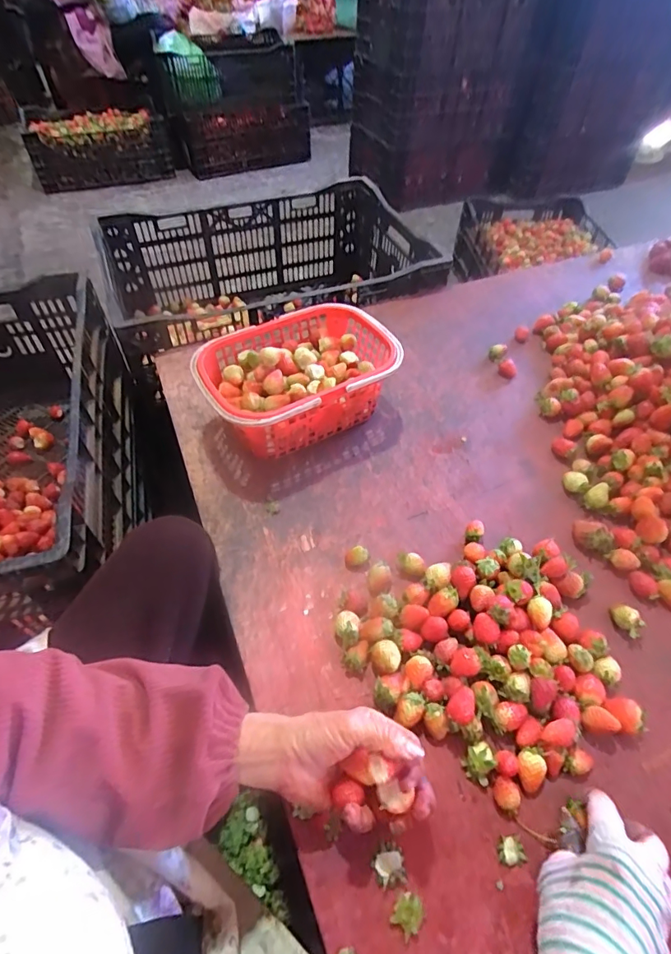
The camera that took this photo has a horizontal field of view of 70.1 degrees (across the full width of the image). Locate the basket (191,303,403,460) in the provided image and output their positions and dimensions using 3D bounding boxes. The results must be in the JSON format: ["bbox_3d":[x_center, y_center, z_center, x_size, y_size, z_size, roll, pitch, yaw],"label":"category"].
[{"bbox_3d":[-0.046,-0.122,0.629,0.238,0.105,0.164,-25,56,-19],"label":"basket"}]

